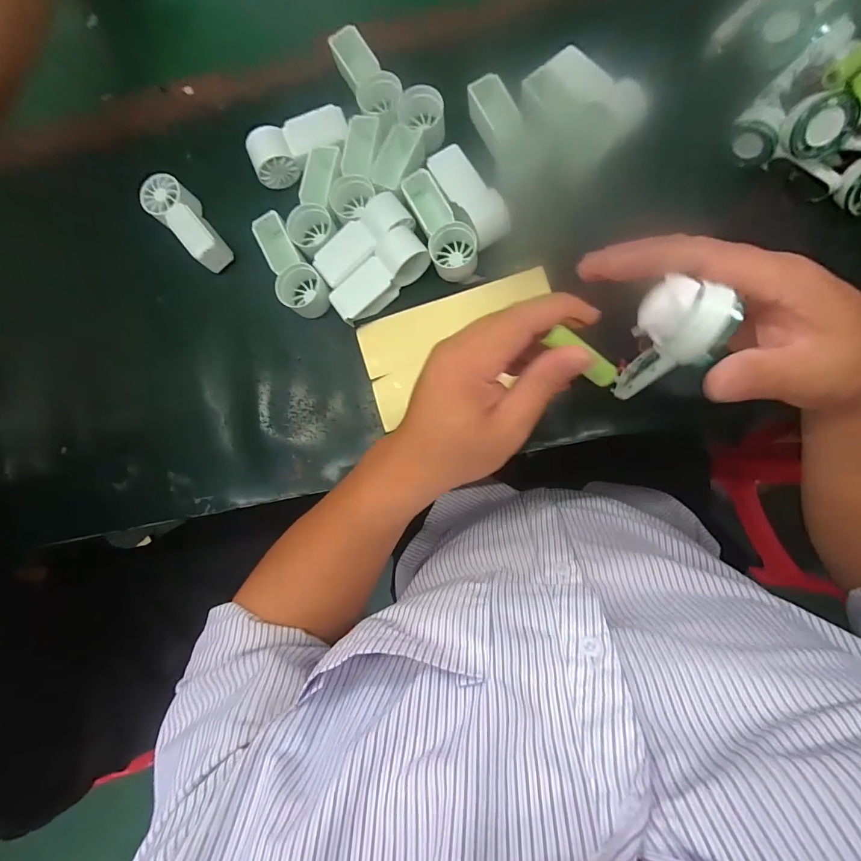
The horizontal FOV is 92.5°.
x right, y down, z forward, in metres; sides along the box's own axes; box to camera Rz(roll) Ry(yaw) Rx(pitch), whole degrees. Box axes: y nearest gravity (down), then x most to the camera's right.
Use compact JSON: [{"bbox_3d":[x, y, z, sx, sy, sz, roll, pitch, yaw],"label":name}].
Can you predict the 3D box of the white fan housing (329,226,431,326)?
[{"bbox_3d":[-0.045,-0.134,0.361,0.092,0.031,0.035,-41,81,2],"label":"white fan housing"}]

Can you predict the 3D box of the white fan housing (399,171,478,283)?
[{"bbox_3d":[0.010,-0.181,0.364,0.040,0.039,0.096,-23,82,4],"label":"white fan housing"}]

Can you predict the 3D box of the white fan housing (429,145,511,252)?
[{"bbox_3d":[0.034,-0.205,0.356,0.037,0.033,0.089,-31,81,3],"label":"white fan housing"}]

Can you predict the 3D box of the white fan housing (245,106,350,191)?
[{"bbox_3d":[-0.118,-0.261,0.381,0.093,0.035,0.047,-21,82,5],"label":"white fan housing"}]

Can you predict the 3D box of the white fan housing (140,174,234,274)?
[{"bbox_3d":[-0.224,-0.194,0.388,0.094,0.037,0.041,44,91,9],"label":"white fan housing"}]

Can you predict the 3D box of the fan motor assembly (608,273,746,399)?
[{"bbox_3d":[0.126,-0.045,0.233,0.037,0.090,0.030,20,73,9],"label":"fan motor assembly"}]

